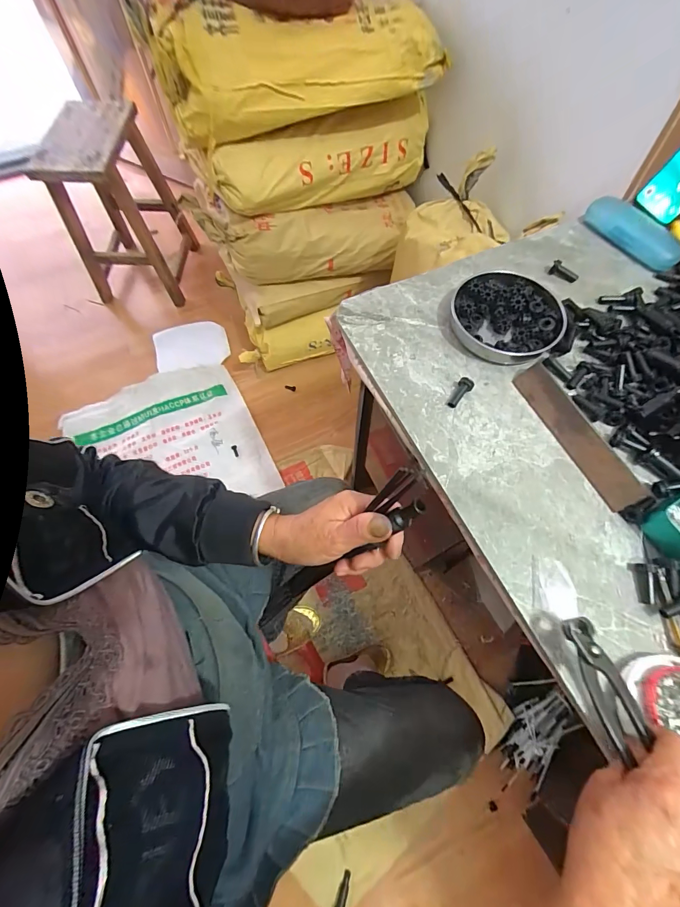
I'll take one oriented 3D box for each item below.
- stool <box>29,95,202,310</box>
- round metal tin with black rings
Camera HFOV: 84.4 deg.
[{"bbox_3d":[-0.786,-0.854,1.343,0.381,0.507,0.394,9,66,4],"label":"stool"},{"bbox_3d":[0.216,-0.179,0.487,0.132,0.027,0.146,8,66,4],"label":"round metal tin with black rings"}]

